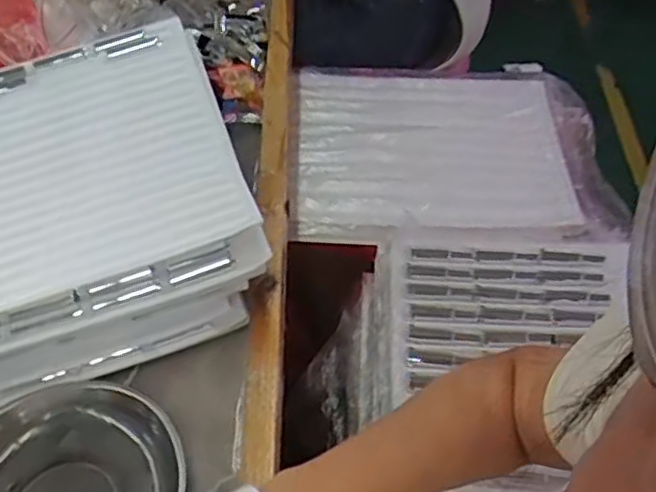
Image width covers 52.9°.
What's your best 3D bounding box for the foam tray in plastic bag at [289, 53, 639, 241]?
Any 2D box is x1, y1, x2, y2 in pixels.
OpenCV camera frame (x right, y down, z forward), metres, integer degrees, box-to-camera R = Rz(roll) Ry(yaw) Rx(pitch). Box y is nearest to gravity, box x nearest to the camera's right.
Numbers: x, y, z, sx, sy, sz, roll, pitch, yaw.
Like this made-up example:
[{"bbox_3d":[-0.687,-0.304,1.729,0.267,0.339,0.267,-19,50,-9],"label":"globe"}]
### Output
[{"bbox_3d":[0.172,-0.141,0.927,0.426,0.062,0.334,1,50,3],"label":"foam tray in plastic bag"}]

